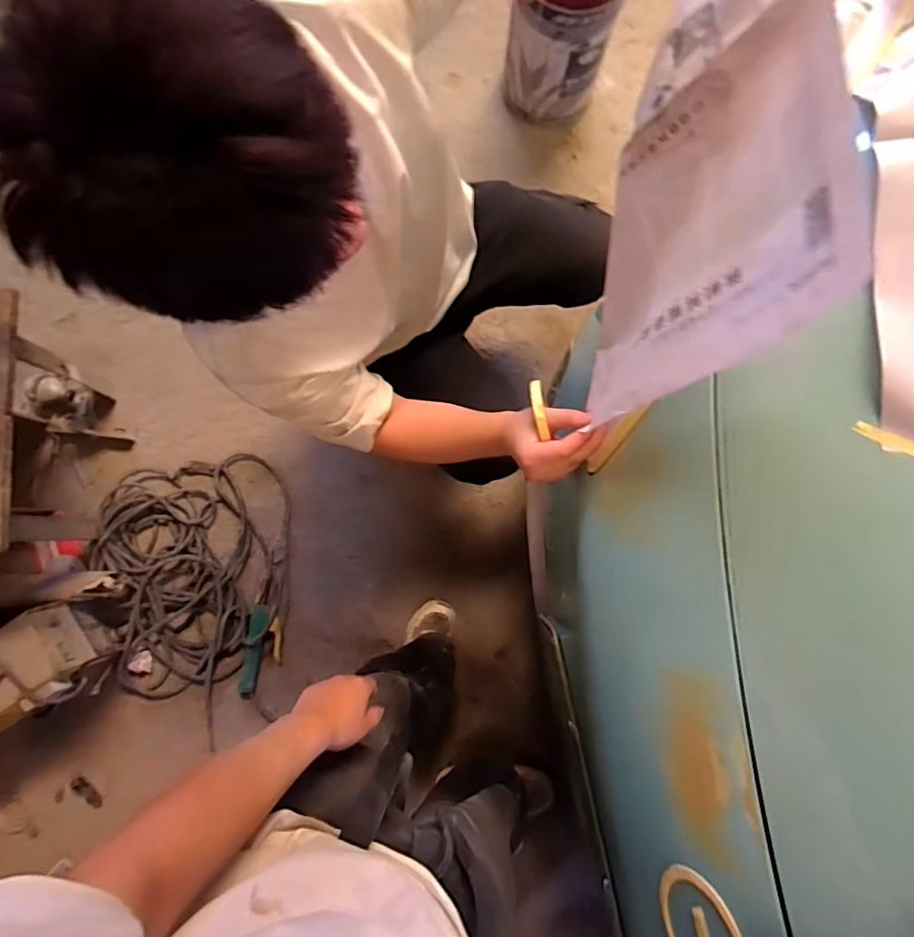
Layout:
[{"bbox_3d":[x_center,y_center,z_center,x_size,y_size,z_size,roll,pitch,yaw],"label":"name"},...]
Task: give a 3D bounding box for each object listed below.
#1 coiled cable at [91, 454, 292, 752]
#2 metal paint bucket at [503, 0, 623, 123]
[{"bbox_3d":[-0.640,0.283,1.298,0.473,0.084,0.612,-11,85,-1],"label":"coiled cable"},{"bbox_3d":[0.254,-1.078,1.287,0.244,0.333,0.248,0,85,0],"label":"metal paint bucket"}]

